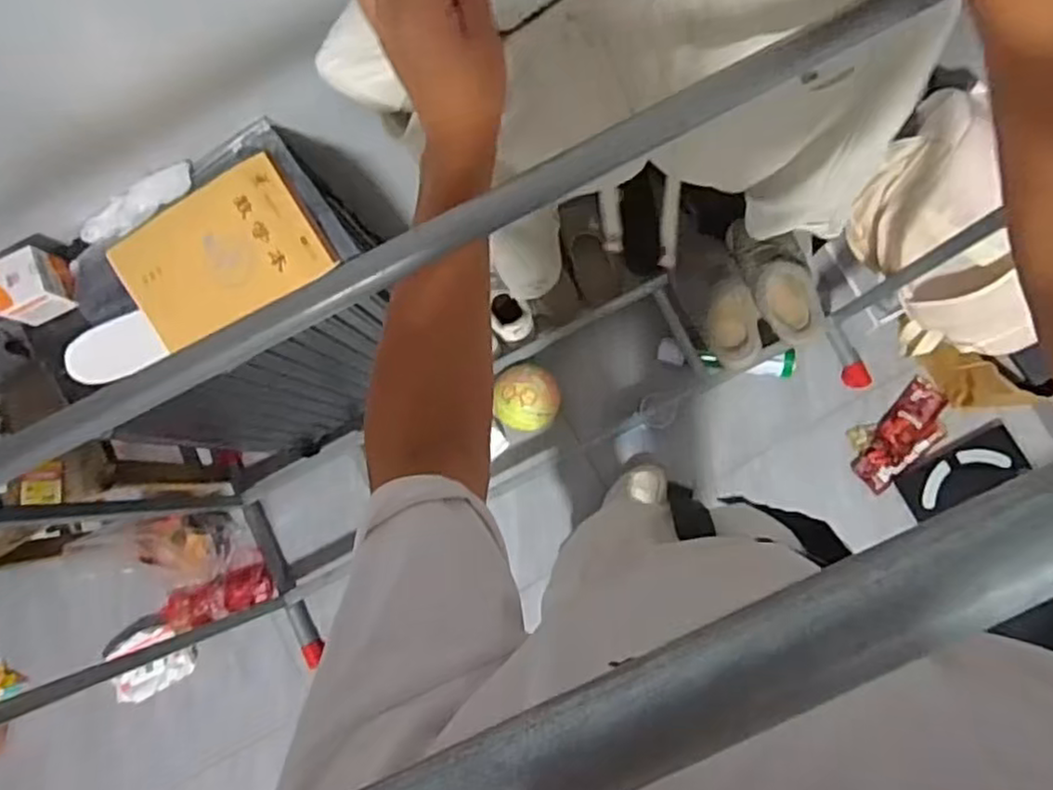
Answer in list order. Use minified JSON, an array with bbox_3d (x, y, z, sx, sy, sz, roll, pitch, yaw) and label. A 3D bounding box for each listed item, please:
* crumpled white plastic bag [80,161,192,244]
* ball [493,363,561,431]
[{"bbox_3d":[-0.534,-0.260,0.958,0.174,0.018,0.051,-32,82,1],"label":"crumpled white plastic bag"},{"bbox_3d":[0.007,0.009,1.516,0.136,0.114,0.150,-4,84,5],"label":"ball"}]

